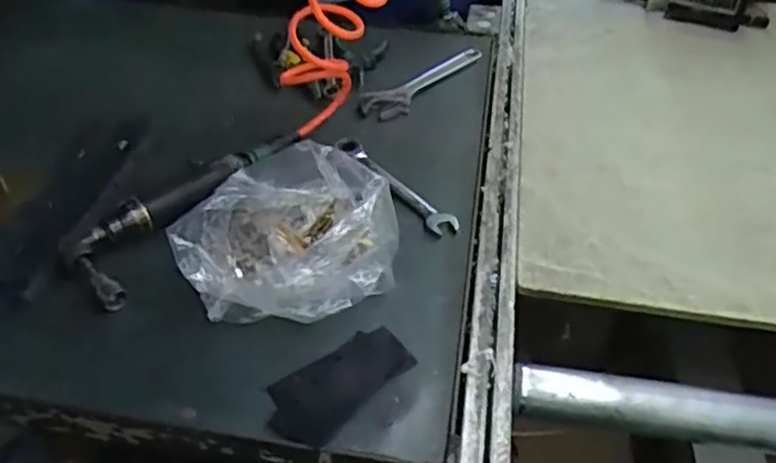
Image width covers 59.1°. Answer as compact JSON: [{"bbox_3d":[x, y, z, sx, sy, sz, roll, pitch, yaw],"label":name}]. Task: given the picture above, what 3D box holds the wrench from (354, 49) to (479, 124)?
[{"bbox_3d":[0.052,-0.209,0.943,0.054,0.021,0.240,29,48,26],"label":"wrench"}]

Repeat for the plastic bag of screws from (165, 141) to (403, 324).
[{"bbox_3d":[-0.088,0.004,0.643,0.185,0.096,0.160,6,42,4],"label":"plastic bag of screws"}]

